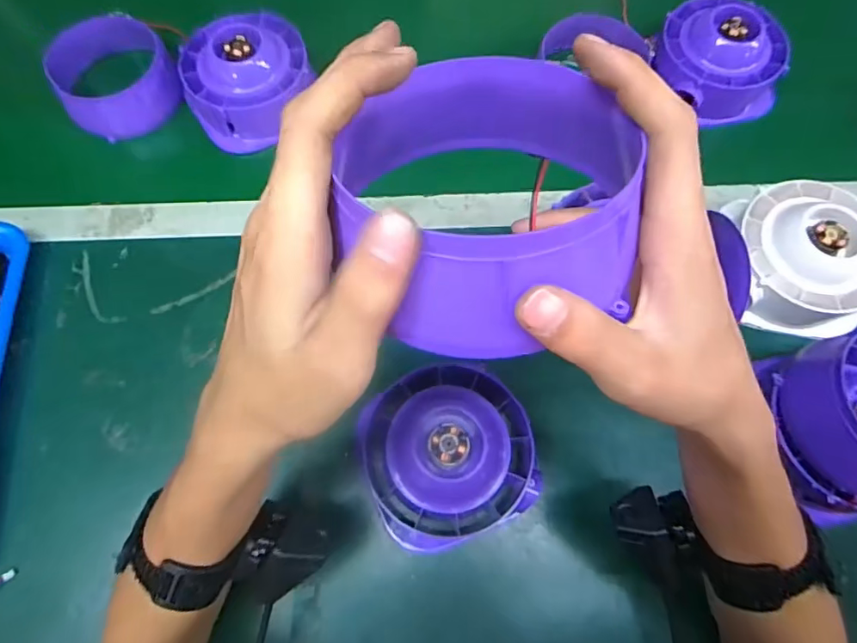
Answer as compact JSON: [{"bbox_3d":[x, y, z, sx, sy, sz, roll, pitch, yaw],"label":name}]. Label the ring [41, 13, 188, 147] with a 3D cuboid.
[{"bbox_3d":[-0.332,-0.262,0.547,0.113,0.067,0.104,0,70,0],"label":"ring"}]

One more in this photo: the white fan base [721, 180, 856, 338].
[{"bbox_3d":[0.343,-0.059,0.465,0.118,0.067,0.134,-2,70,-1],"label":"white fan base"}]

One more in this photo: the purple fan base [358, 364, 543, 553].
[{"bbox_3d":[0.016,0.105,0.405,0.126,0.070,0.129,0,70,0],"label":"purple fan base"}]

